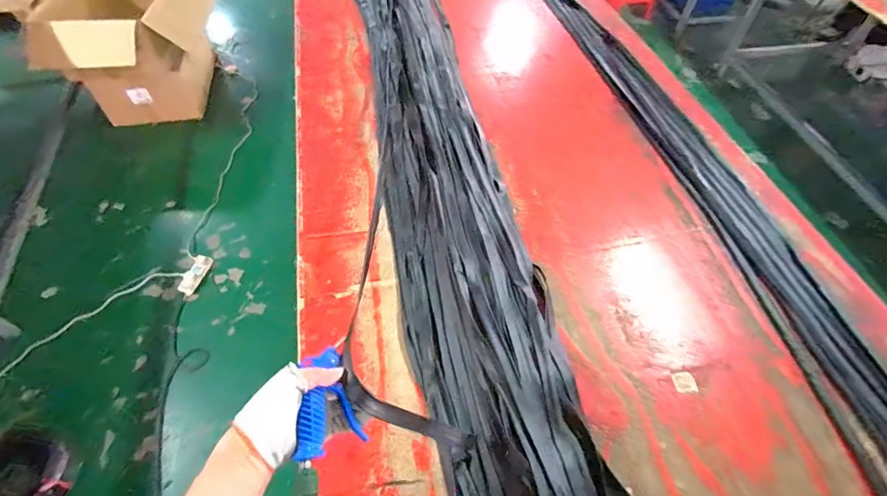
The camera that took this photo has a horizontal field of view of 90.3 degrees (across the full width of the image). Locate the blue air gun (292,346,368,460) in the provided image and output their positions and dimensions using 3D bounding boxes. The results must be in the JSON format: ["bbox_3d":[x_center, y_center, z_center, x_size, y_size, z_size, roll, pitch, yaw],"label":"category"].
[{"bbox_3d":[-0.152,0.194,0.550,0.075,0.049,0.118,-19,56,-15],"label":"blue air gun"}]

